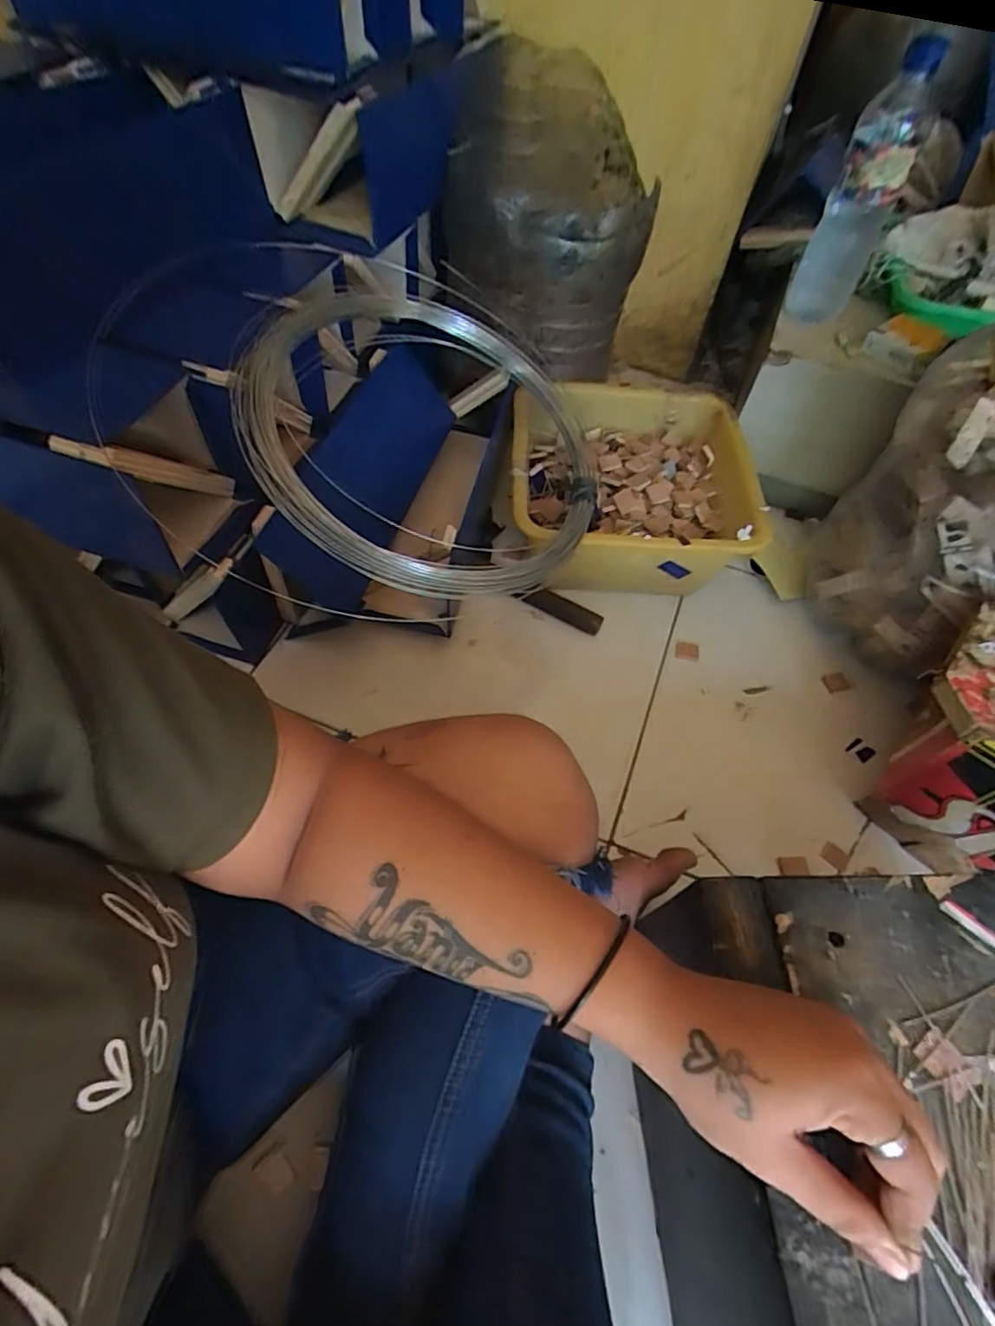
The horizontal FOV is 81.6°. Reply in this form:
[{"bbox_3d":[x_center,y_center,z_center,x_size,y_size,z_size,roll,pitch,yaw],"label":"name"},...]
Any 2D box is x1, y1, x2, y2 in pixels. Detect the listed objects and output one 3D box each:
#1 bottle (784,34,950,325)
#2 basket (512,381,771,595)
[{"bbox_3d":[0.388,-0.494,0.616,0.068,0.222,0.084,21,59,11],"label":"bottle"},{"bbox_3d":[0.153,-0.195,0.687,0.263,0.128,0.287,3,57,-1],"label":"basket"}]

